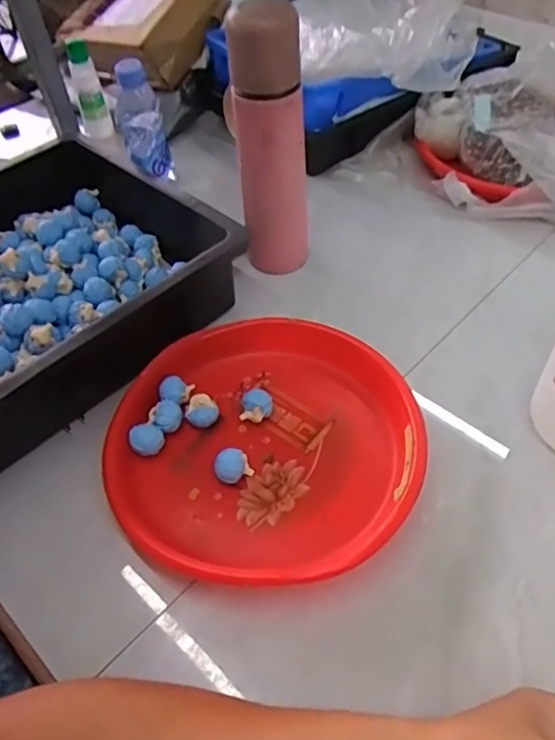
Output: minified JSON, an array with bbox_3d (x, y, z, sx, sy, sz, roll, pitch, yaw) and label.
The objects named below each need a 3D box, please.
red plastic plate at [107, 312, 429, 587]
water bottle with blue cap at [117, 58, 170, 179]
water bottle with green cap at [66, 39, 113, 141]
[{"bbox_3d":[-0.009,0.056,0.491,0.254,0.042,0.245,4,50,8],"label":"red plastic plate"},{"bbox_3d":[-0.164,-0.293,0.696,0.053,0.132,0.047,-13,50,-6],"label":"water bottle with blue cap"},{"bbox_3d":[-0.262,-0.384,0.808,0.039,0.117,0.045,-13,50,-6],"label":"water bottle with green cap"}]

